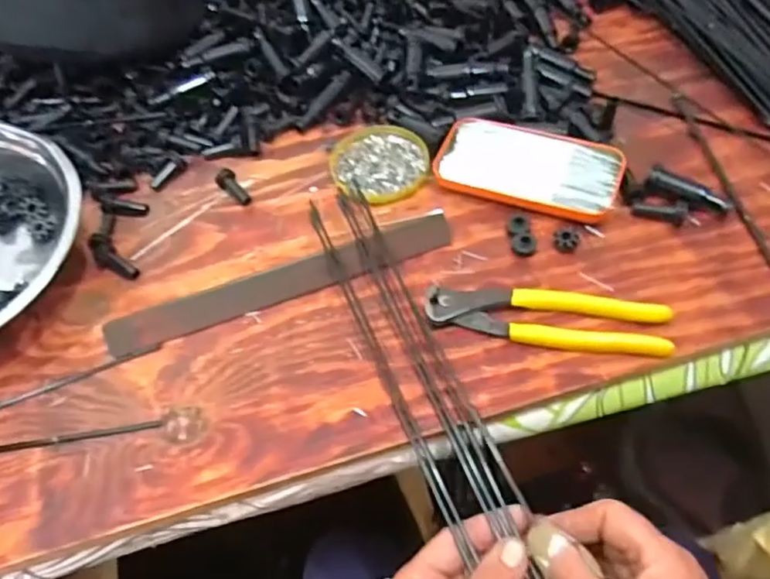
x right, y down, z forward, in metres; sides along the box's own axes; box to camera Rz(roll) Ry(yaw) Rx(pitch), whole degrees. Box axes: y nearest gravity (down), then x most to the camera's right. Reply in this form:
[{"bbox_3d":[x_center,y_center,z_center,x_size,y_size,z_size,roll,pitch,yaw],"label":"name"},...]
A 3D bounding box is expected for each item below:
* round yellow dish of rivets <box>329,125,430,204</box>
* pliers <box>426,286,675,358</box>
[{"bbox_3d":[-0.005,-0.116,0.539,0.082,0.016,0.094,-10,54,-2],"label":"round yellow dish of rivets"},{"bbox_3d":[0.112,0.019,0.432,0.164,0.015,0.040,9,56,12],"label":"pliers"}]

